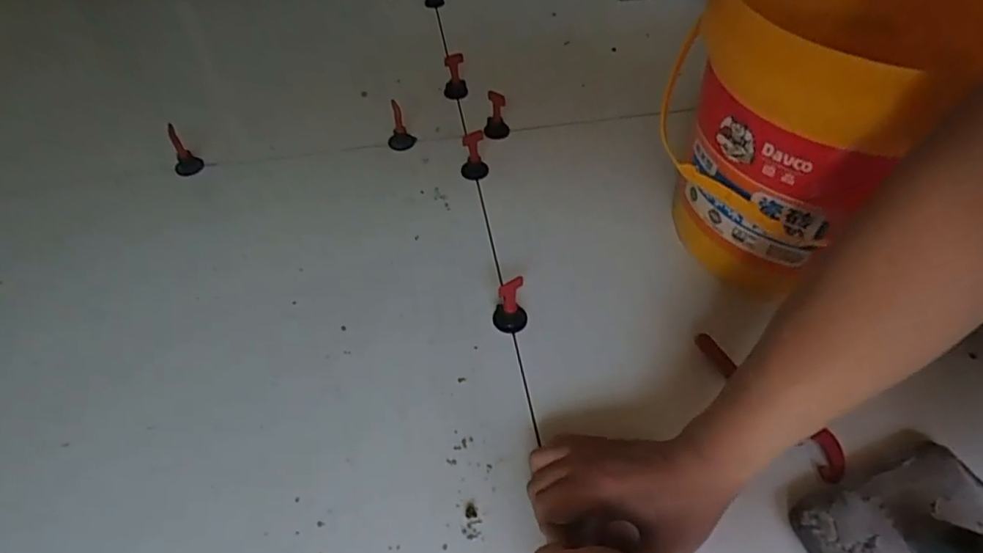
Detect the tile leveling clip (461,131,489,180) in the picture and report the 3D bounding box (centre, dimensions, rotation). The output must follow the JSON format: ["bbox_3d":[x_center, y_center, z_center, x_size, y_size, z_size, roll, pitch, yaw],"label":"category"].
[{"bbox_3d":[-0.020,-0.138,0.658,0.029,0.049,0.027,-2,50,0],"label":"tile leveling clip"}]

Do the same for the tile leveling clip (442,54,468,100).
[{"bbox_3d":[-0.049,-0.265,0.773,0.030,0.055,0.027,-8,29,-5],"label":"tile leveling clip"}]

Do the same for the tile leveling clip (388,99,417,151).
[{"bbox_3d":[-0.109,-0.179,0.694,0.033,0.049,0.036,-10,51,-6],"label":"tile leveling clip"}]

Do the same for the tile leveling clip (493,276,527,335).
[{"bbox_3d":[0.016,0.025,0.519,0.029,0.058,0.026,-3,50,-1],"label":"tile leveling clip"}]

